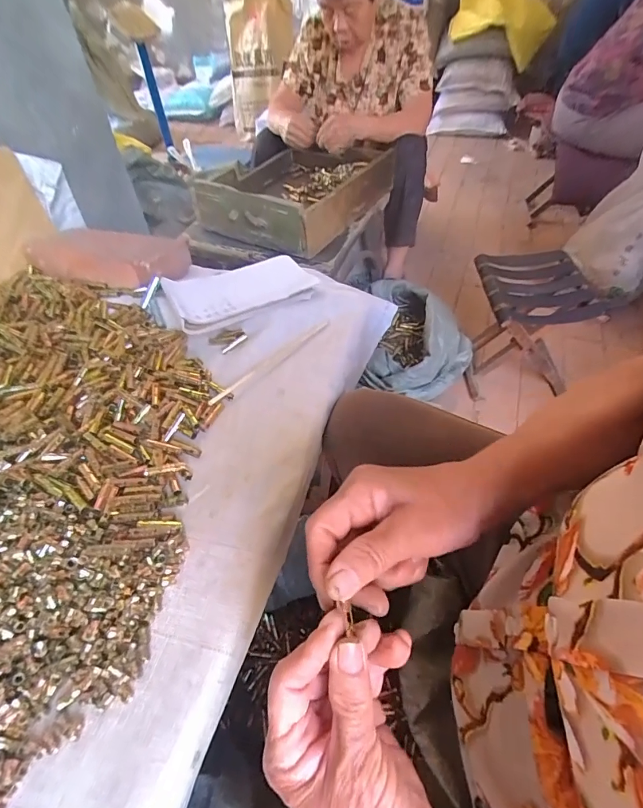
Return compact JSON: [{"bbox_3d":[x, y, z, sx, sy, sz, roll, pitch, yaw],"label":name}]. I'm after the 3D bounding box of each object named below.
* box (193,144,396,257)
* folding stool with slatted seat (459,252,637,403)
[{"bbox_3d":[-0.061,-0.584,1.100,0.358,0.131,0.474,26,56,23],"label":"box"},{"bbox_3d":[0.558,-0.221,1.170,0.264,0.297,0.284,-1,49,2],"label":"folding stool with slatted seat"}]

